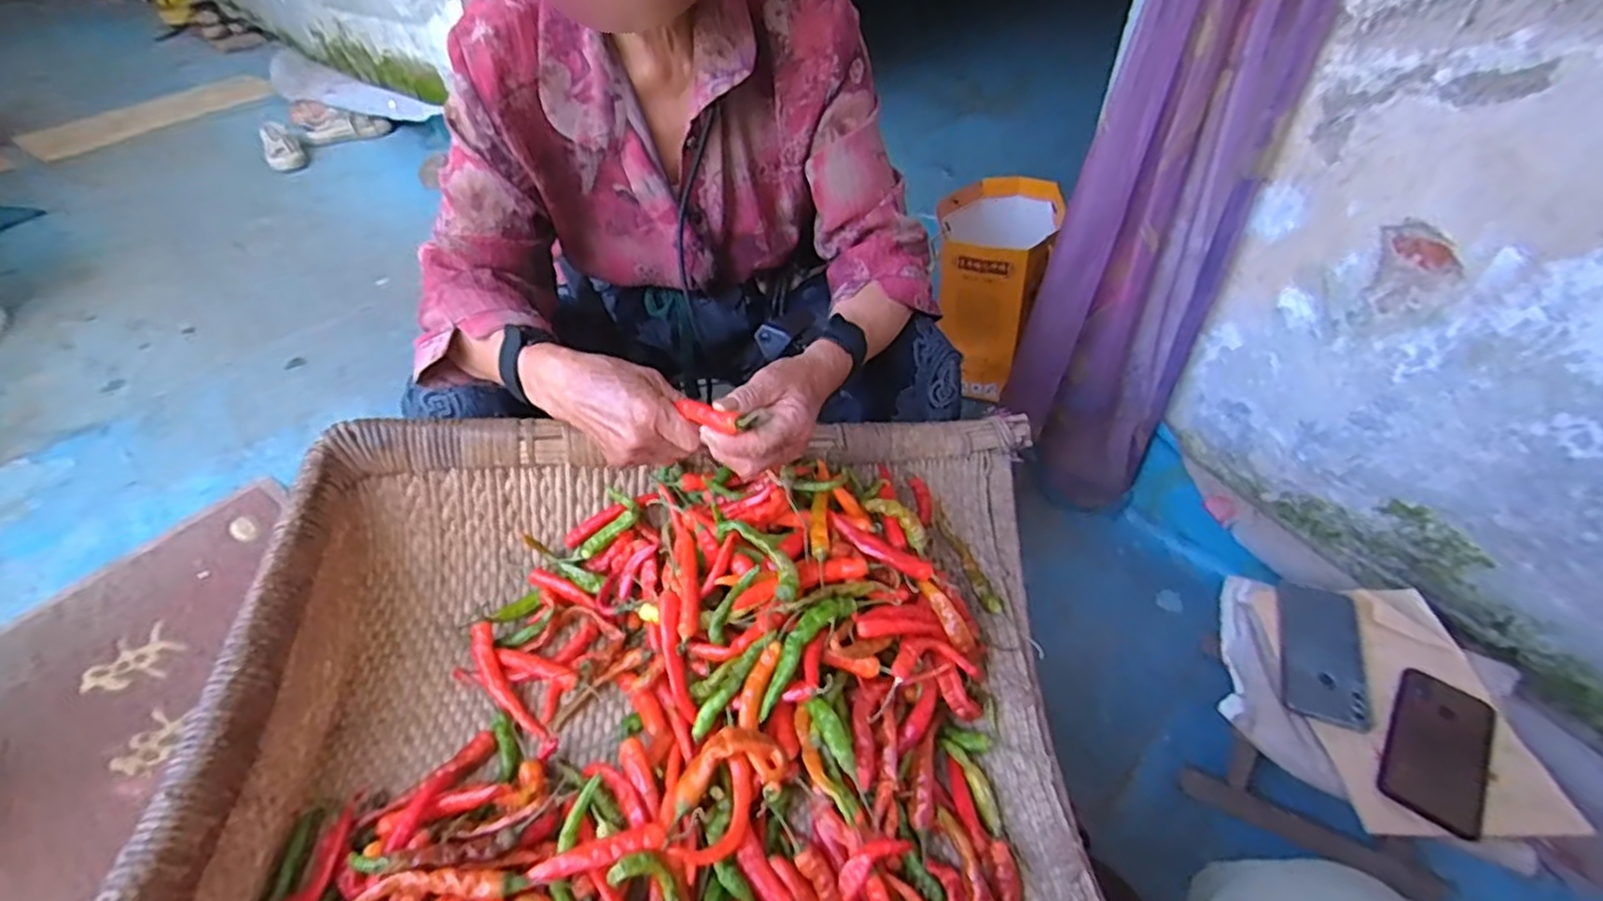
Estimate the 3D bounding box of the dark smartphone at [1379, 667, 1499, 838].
[{"bbox_3d":[0.624,0.288,0.676,0.082,0.013,0.167,31,58,23],"label":"dark smartphone"}]

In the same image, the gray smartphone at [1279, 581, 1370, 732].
[{"bbox_3d":[0.566,0.216,0.749,0.072,0.012,0.164,11,50,23],"label":"gray smartphone"}]

